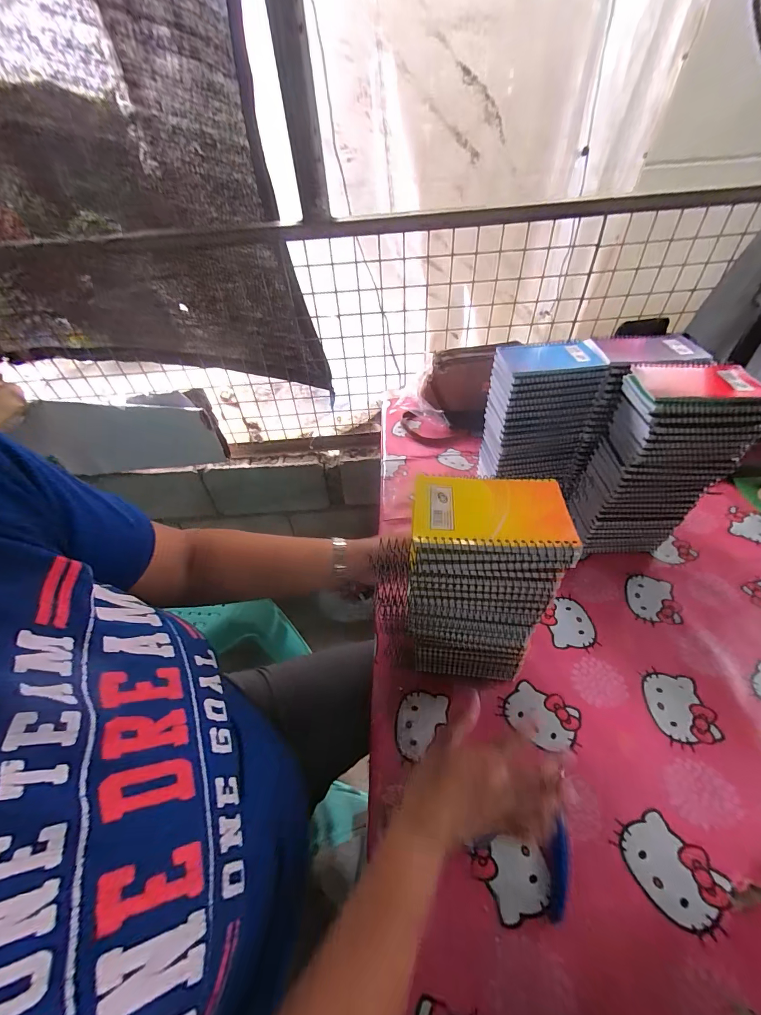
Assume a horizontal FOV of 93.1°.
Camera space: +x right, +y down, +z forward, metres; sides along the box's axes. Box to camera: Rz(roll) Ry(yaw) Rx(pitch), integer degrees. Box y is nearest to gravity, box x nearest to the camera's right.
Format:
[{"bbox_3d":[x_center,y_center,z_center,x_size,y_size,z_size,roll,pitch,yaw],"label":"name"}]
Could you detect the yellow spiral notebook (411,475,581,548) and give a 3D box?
[{"bbox_3d":[0.096,0.001,0.319,0.132,0.010,0.082,3,47,8],"label":"yellow spiral notebook"}]

